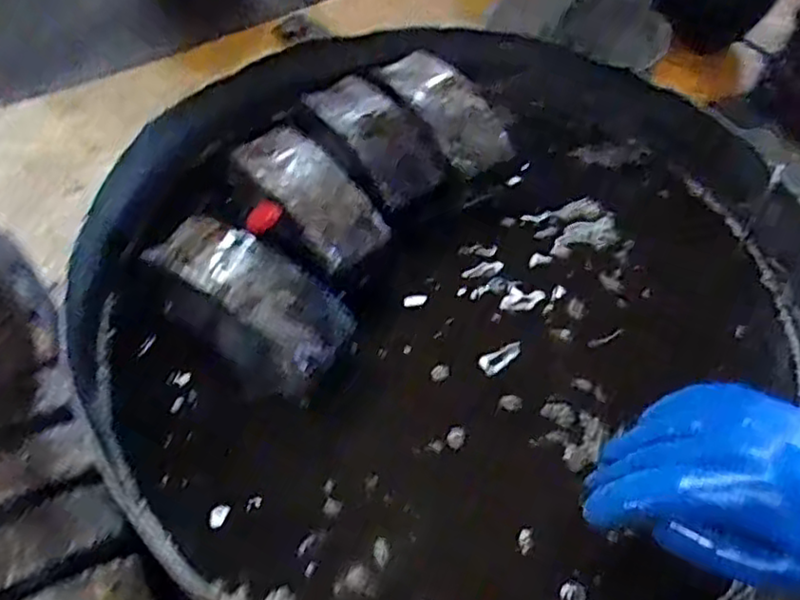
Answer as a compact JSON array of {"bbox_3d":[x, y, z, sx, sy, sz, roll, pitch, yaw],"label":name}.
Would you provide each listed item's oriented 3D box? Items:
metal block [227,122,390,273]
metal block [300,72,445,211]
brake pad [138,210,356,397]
[{"bbox_3d":[-0.077,-0.090,0.568,0.065,0.037,0.150,-33,63,-22],"label":"metal block"},{"bbox_3d":[-0.023,-0.147,0.612,0.067,0.055,0.137,-34,63,-22],"label":"metal block"},{"bbox_3d":[-0.115,0.004,0.525,0.160,0.068,0.076,27,59,16],"label":"brake pad"}]

